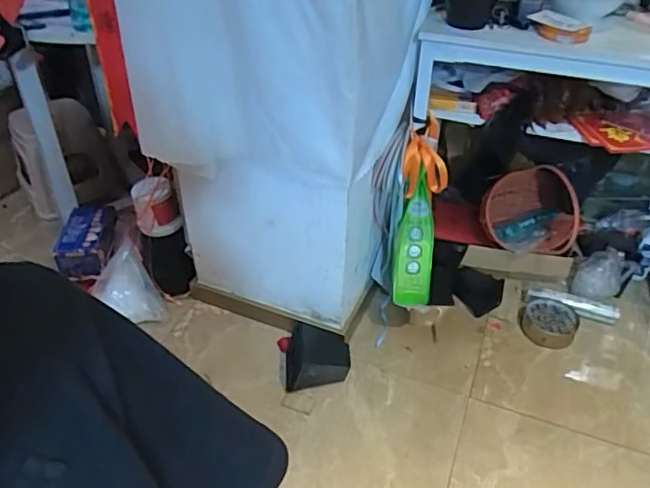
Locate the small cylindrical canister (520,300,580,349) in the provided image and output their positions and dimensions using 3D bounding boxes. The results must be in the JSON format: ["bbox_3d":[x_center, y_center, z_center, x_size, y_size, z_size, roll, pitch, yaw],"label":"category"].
[{"bbox_3d":[0.594,0.211,1.497,0.133,0.049,0.134,0,39,0],"label":"small cylindrical canister"}]

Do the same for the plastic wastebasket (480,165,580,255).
[{"bbox_3d":[0.571,-0.104,1.559,0.259,0.217,0.183,14,41,15],"label":"plastic wastebasket"}]

